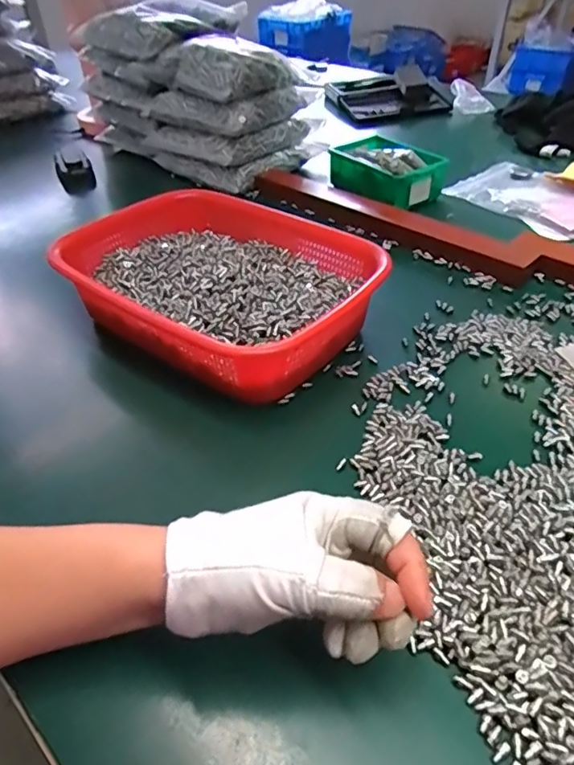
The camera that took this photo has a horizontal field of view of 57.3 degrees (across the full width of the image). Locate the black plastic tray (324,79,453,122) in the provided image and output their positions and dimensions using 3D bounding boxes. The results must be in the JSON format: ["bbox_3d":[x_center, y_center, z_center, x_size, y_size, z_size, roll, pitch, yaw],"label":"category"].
[{"bbox_3d":[0.196,-0.591,1.078,0.219,0.039,0.219,-11,43,-9],"label":"black plastic tray"}]

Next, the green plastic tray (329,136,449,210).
[{"bbox_3d":[0.138,-0.298,0.737,0.110,0.055,0.150,-23,46,-21],"label":"green plastic tray"}]

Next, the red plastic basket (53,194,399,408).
[{"bbox_3d":[-0.061,-0.090,0.500,0.282,0.075,0.208,29,51,30],"label":"red plastic basket"}]

